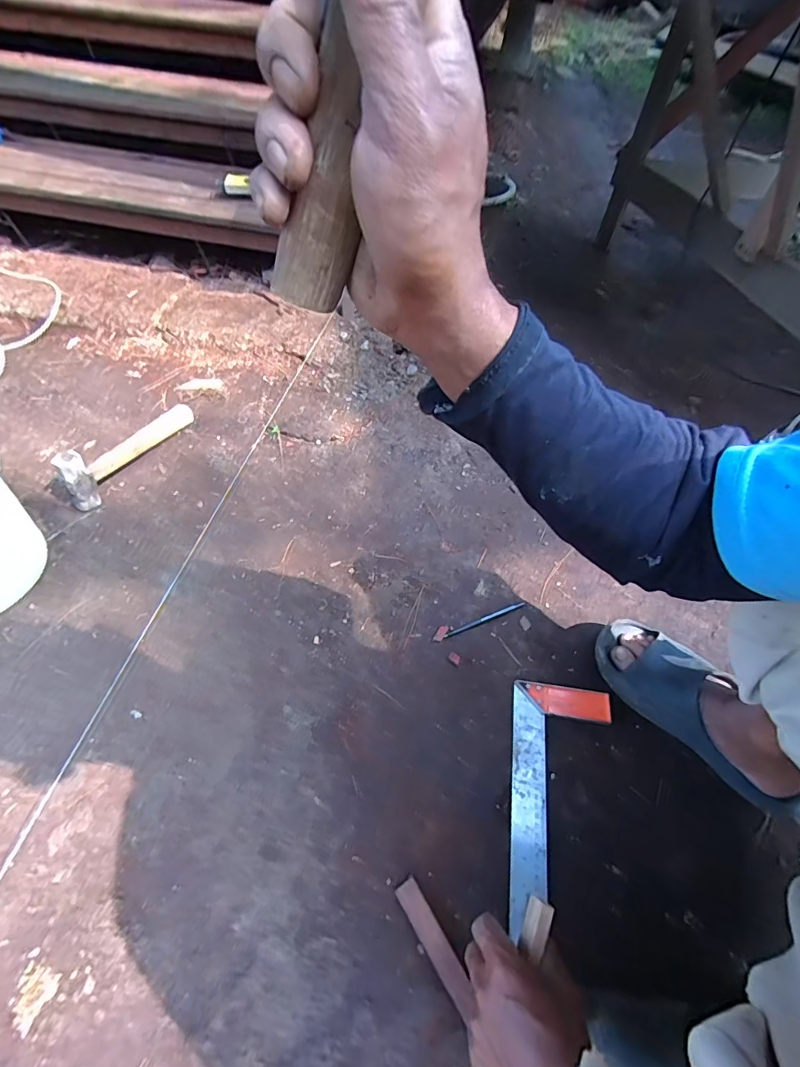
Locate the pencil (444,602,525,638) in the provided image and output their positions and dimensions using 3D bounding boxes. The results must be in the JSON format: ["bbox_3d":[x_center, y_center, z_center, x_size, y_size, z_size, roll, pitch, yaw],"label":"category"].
[{"bbox_3d":[0.134,0.133,0.703,0.140,0.004,0.010,-18,56,-16],"label":"pencil"}]

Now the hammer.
[{"bbox_3d":[-0.498,-0.168,0.838,0.040,0.093,0.279,25,56,15],"label":"hammer"}]

